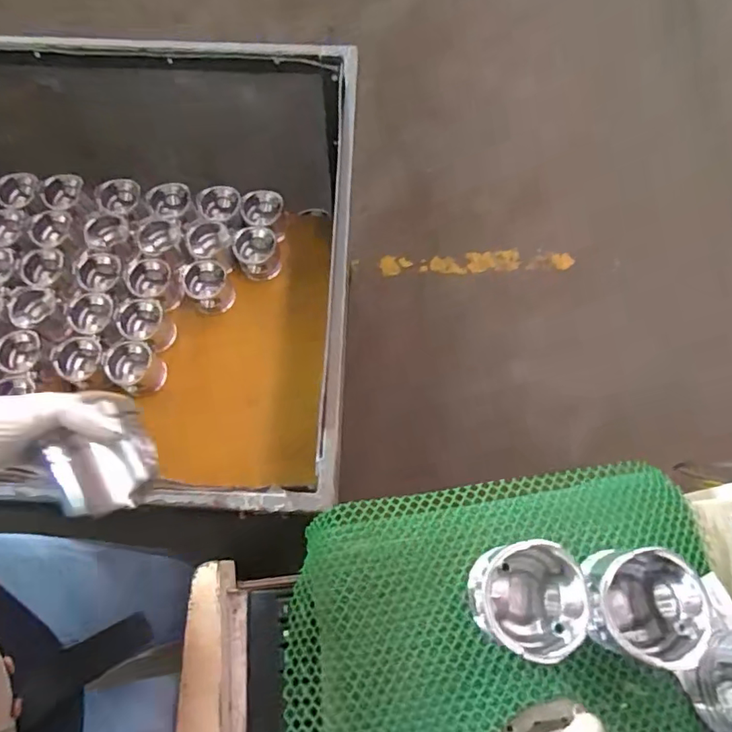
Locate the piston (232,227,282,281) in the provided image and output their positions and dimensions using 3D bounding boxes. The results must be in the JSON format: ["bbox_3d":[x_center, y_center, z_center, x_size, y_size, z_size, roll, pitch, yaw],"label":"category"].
[{"bbox_3d":[-0.227,-0.230,1.139,0.091,0.102,0.077,-15,71,-6],"label":"piston"}]

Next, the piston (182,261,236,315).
[{"bbox_3d":[-0.325,-0.160,1.121,0.093,0.088,0.097,-29,73,-10],"label":"piston"}]

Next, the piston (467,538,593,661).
[{"bbox_3d":[0.142,0.203,0.480,0.086,0.086,0.082,0,71,0],"label":"piston"}]

